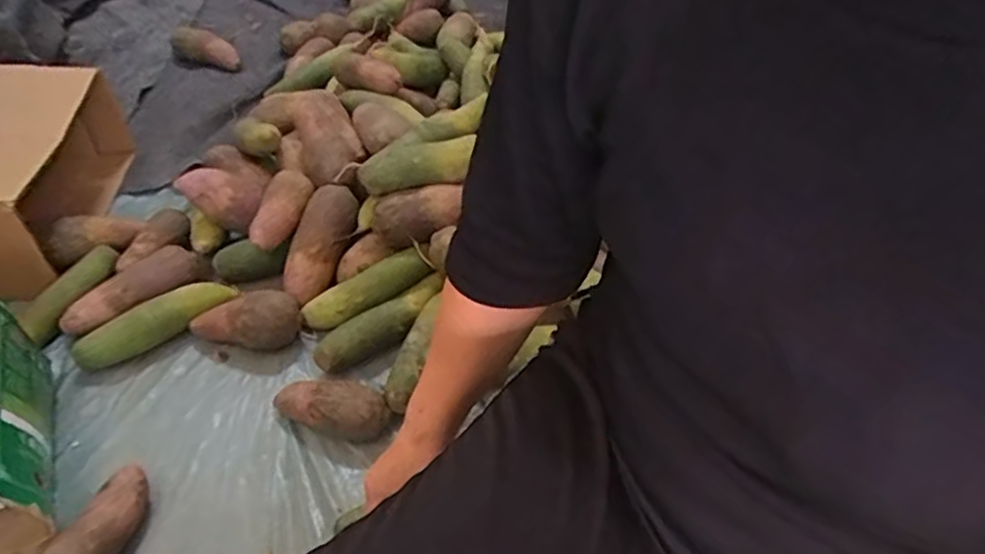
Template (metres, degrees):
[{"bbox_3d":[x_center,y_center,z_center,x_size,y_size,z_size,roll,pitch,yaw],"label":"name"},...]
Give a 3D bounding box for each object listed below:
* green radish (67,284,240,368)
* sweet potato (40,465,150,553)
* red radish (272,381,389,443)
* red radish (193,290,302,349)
[{"bbox_3d":[-0.445,0.057,0.866,0.202,0.044,0.044,-27,51,-26],"label":"green radish"},{"bbox_3d":[-0.396,0.258,0.657,0.066,0.053,0.142,15,46,13],"label":"sweet potato"},{"bbox_3d":[-0.193,0.155,0.767,0.142,0.059,0.059,8,45,6],"label":"red radish"},{"bbox_3d":[-0.325,0.059,0.855,0.143,0.063,0.063,-4,45,-6],"label":"red radish"}]

